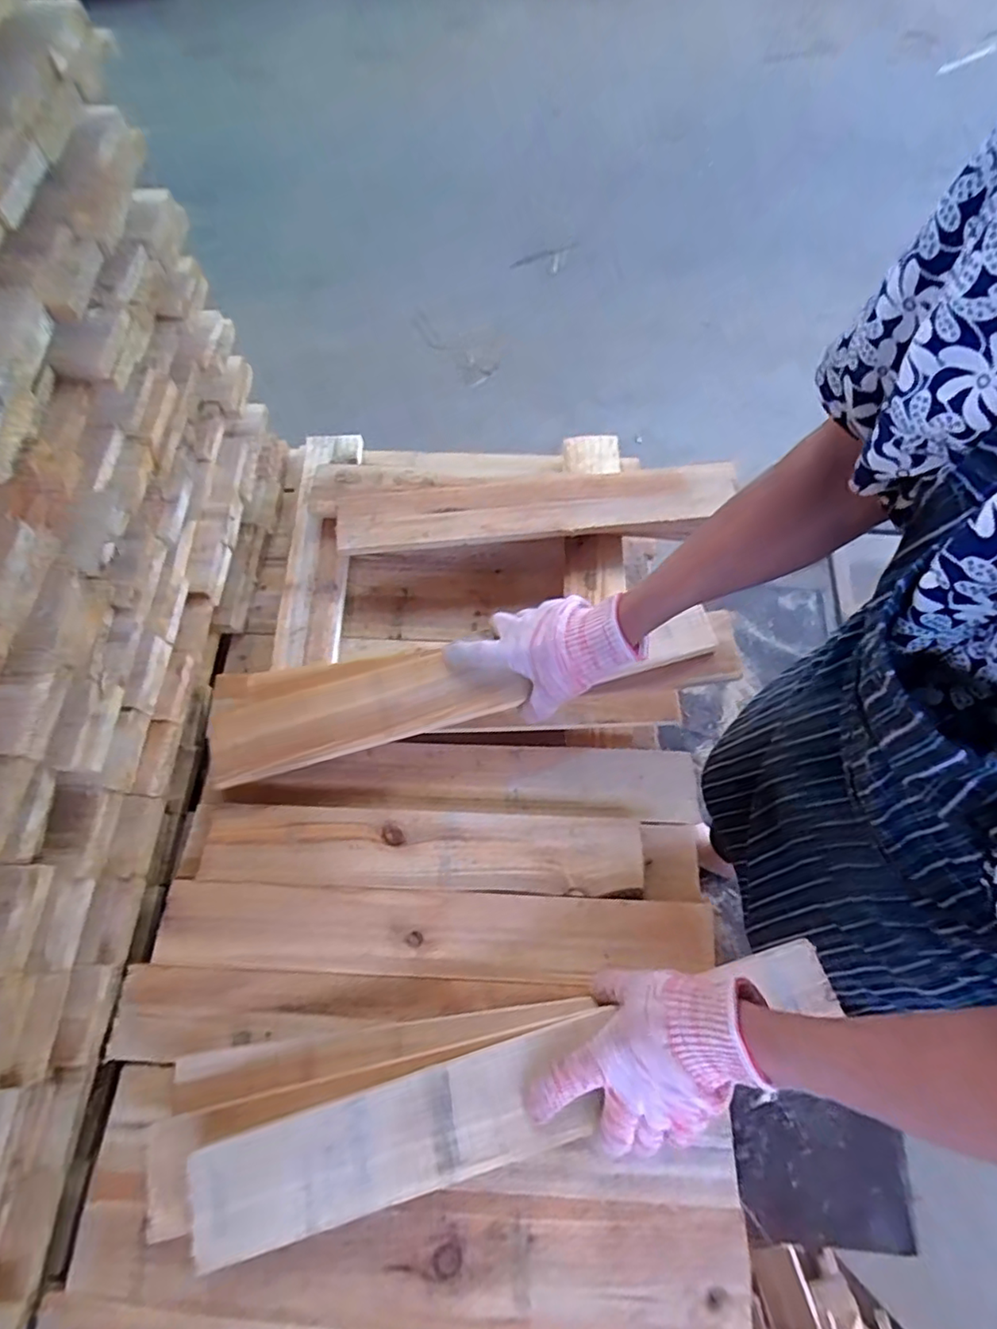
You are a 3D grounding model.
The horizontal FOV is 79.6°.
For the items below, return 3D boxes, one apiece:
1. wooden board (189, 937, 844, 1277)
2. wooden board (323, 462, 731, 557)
[{"bbox_3d":[0.022,0.322,0.458,0.496,0.021,0.077,-18,69,-7],"label":"wooden board"},{"bbox_3d":[0.042,-0.193,0.716,0.464,0.022,0.079,-6,68,-1],"label":"wooden board"}]

